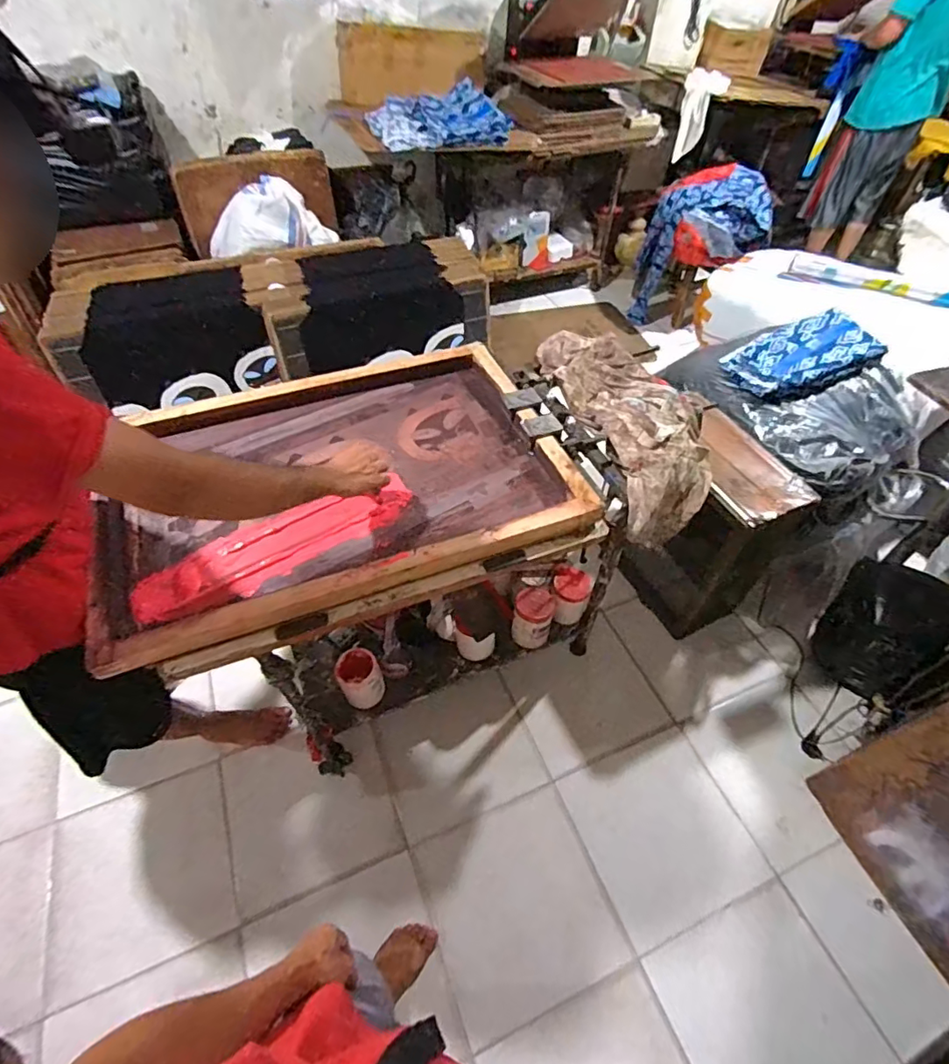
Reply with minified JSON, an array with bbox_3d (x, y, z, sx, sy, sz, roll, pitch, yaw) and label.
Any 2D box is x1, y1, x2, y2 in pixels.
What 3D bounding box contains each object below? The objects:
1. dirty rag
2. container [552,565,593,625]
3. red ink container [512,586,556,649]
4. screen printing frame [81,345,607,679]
[{"bbox_3d":[0.333,-0.261,1.230,0.212,0.187,0.574,-15,53,-14],"label":"dirty rag"},{"bbox_3d":[0.258,0.180,1.474,0.105,0.139,0.119,15,52,9],"label":"container"},{"bbox_3d":[0.152,0.231,1.419,0.103,0.139,0.116,11,51,6],"label":"red ink container"},{"bbox_3d":[-0.272,-0.122,1.071,0.853,0.068,0.627,-16,53,-15],"label":"screen printing frame"}]

